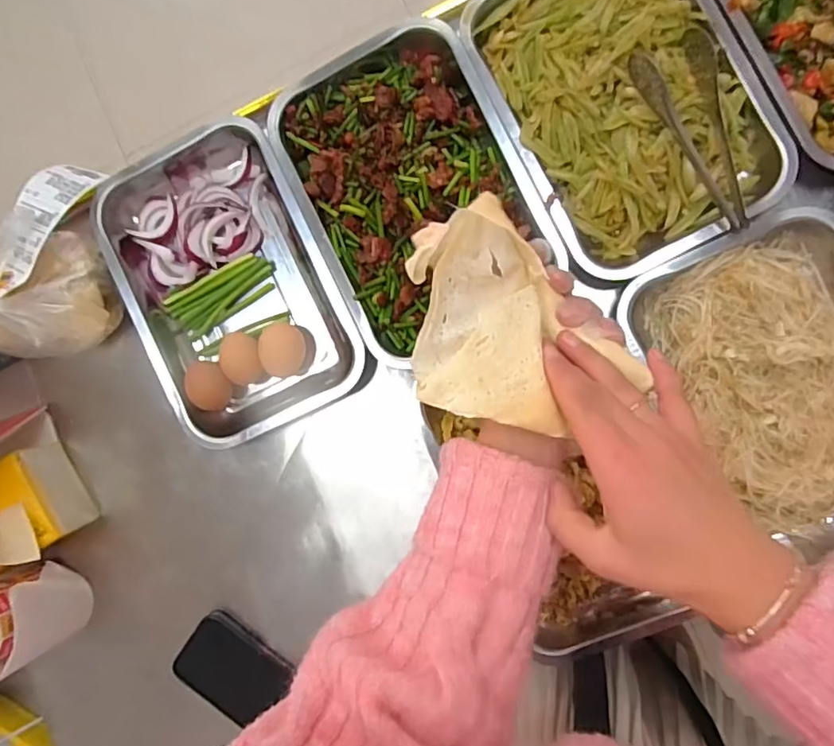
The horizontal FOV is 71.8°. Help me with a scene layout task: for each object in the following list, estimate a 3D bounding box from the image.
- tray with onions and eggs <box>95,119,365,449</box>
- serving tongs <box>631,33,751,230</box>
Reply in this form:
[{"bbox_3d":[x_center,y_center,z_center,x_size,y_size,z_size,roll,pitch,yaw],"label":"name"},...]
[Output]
[{"bbox_3d":[-0.199,-0.097,0.615,0.209,0.049,0.316,-25,87,7],"label":"tray with onions and eggs"},{"bbox_3d":[0.256,-0.212,0.507,0.079,0.038,0.179,-23,88,7],"label":"serving tongs"}]

